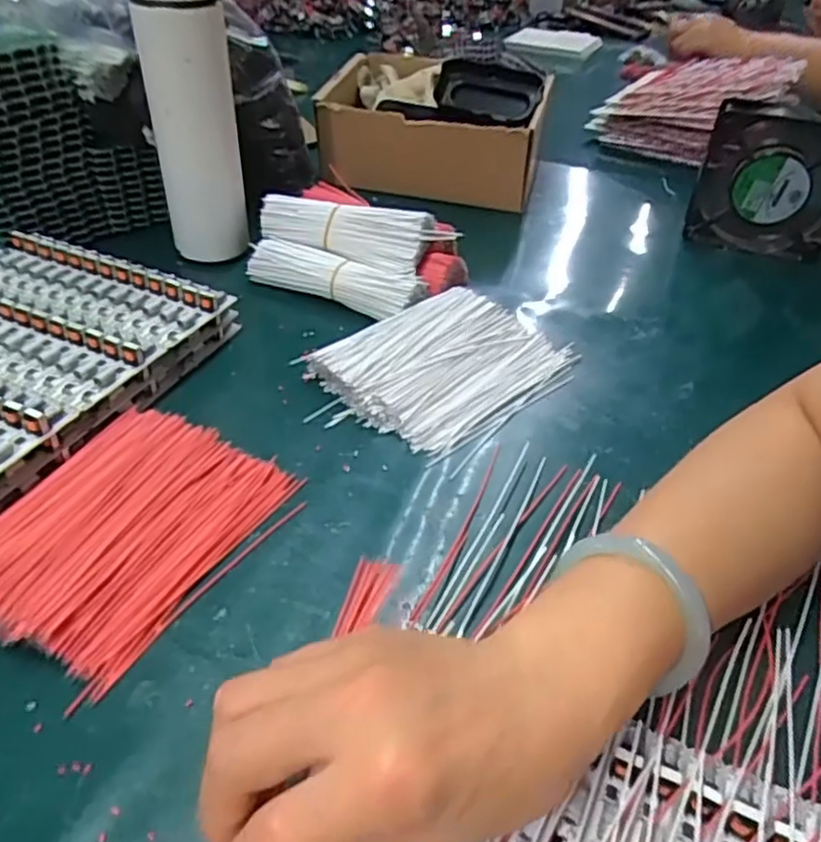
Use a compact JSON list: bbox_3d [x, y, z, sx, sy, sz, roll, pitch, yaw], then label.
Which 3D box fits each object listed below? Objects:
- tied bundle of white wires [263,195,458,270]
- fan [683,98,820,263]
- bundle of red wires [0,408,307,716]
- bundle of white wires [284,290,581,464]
[{"bbox_3d":[-0.048,-0.151,0.559,0.155,0.052,0.023,12,-3,16],"label":"tied bundle of white wires"},{"bbox_3d":[0.320,-0.213,0.607,0.122,0.115,0.034,16,41,12],"label":"fan"},{"bbox_3d":[-0.145,0.054,0.353,0.113,0.026,0.153,22,44,21],"label":"bundle of red wires"},{"bbox_3d":[0.030,-0.041,0.476,0.168,0.028,0.120,-25,48,-29],"label":"bundle of white wires"}]

